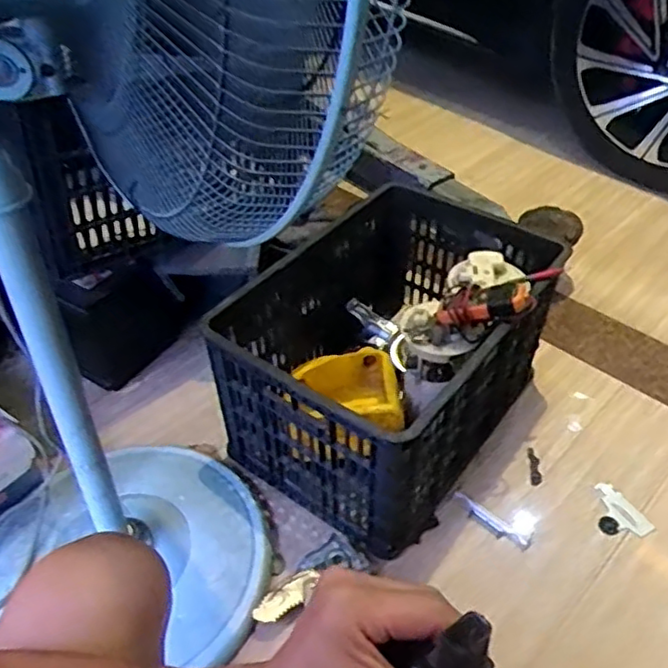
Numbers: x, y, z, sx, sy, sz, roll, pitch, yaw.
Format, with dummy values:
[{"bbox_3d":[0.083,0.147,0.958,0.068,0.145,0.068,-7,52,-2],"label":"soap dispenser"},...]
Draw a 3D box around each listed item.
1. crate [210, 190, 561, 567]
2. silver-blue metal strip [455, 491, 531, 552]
[{"bbox_3d":[0.102,0.028,1.055,0.359,0.311,0.524,31,51,27],"label":"crate"},{"bbox_3d":[0.232,0.275,0.975,0.121,0.006,0.029,34,51,22],"label":"silver-blue metal strip"}]

